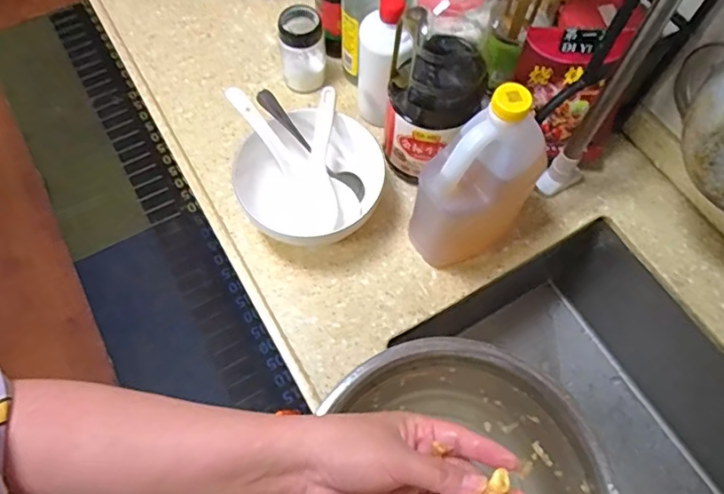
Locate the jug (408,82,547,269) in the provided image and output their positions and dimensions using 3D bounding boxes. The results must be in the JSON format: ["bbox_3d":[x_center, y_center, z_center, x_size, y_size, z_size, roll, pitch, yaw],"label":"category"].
[{"bbox_3d":[0.126,-0.068,0.583,0.118,0.255,0.076,-30,69,-14],"label":"jug"}]

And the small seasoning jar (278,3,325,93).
[{"bbox_3d":[-0.081,-0.280,0.751,0.059,0.103,0.054,1,65,-1],"label":"small seasoning jar"}]

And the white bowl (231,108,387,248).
[{"bbox_3d":[-0.055,-0.079,0.681,0.185,0.090,0.174,1,65,-1],"label":"white bowl"}]

